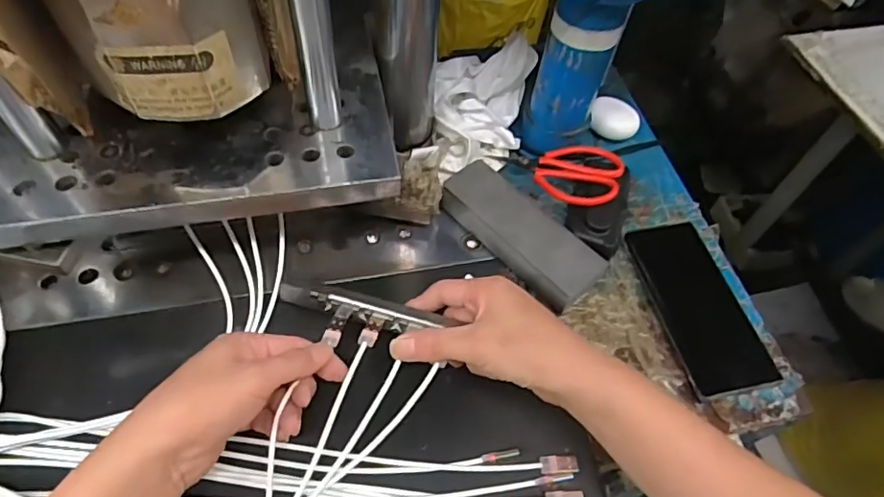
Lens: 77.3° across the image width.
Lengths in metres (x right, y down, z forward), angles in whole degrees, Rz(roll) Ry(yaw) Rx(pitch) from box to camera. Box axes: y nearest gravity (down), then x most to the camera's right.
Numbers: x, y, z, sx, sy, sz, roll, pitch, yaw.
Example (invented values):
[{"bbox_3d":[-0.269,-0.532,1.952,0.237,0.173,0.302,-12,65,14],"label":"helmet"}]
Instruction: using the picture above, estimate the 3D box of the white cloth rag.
[{"bbox_3d":[0.039,-0.139,0.551,0.093,0.062,0.161,8,56,0],"label":"white cloth rag"}]

